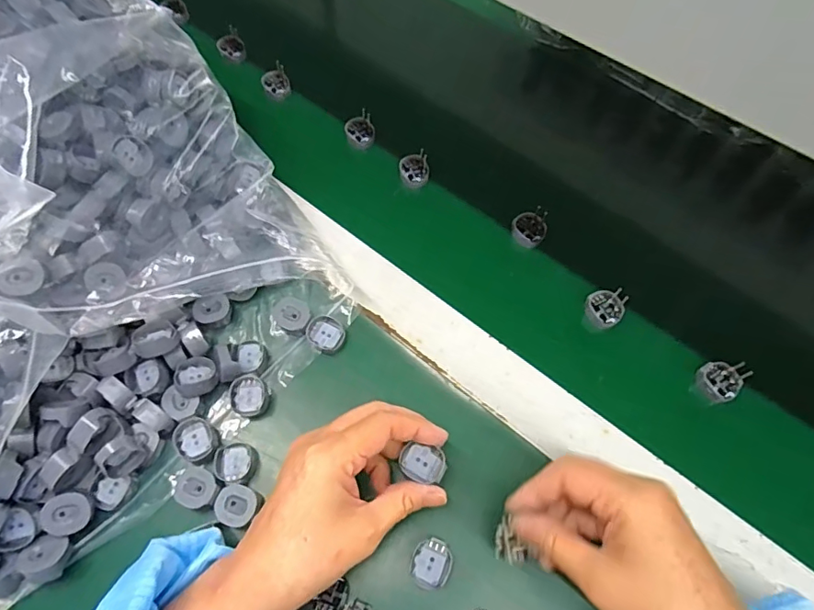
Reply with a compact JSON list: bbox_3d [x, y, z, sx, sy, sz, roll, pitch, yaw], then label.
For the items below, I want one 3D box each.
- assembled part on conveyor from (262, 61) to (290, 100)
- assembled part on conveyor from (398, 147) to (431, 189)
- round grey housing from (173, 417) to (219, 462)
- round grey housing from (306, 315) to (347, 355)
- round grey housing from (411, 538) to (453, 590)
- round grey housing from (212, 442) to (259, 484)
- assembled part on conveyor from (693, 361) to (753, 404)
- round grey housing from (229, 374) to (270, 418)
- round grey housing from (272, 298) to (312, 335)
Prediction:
[{"bbox_3d":[-0.132,-0.223,0.516,0.026,0.016,0.033,-17,66,-7],"label":"assembled part on conveyor"},{"bbox_3d":[0.007,-0.125,0.471,0.026,0.024,0.026,-5,65,-2],"label":"assembled part on conveyor"},{"bbox_3d":[-0.146,0.094,0.358,0.029,0.011,0.028,0,65,0],"label":"round grey housing"},{"bbox_3d":[-0.061,0.023,0.396,0.028,0.012,0.026,0,65,0],"label":"round grey housing"},{"bbox_3d":[0.016,0.164,0.327,0.025,0.007,0.029,19,67,9],"label":"round grey housing"},{"bbox_3d":[-0.118,0.108,0.356,0.028,0.011,0.027,0,65,0],"label":"round grey housing"},{"bbox_3d":[0.235,0.056,0.384,0.036,0.020,0.029,-26,68,-11],"label":"assembled part on conveyor"},{"bbox_3d":[-0.114,0.066,0.372,0.026,0.010,0.028,0,65,0],"label":"round grey housing"},{"bbox_3d":[-0.089,0.009,0.400,0.030,0.013,0.026,16,66,7],"label":"round grey housing"}]

